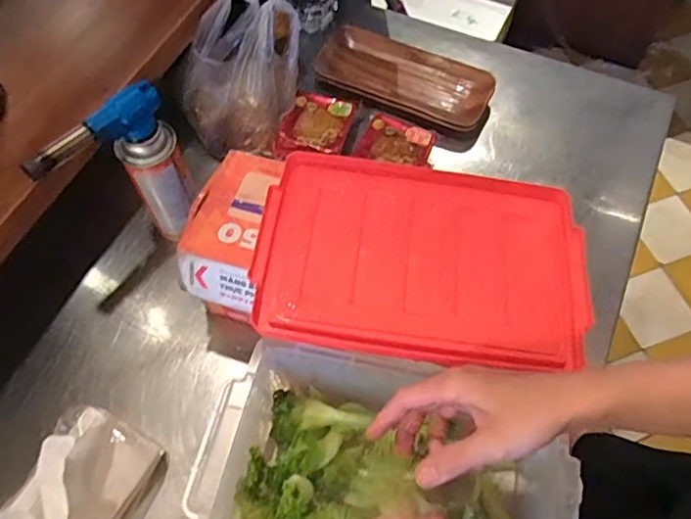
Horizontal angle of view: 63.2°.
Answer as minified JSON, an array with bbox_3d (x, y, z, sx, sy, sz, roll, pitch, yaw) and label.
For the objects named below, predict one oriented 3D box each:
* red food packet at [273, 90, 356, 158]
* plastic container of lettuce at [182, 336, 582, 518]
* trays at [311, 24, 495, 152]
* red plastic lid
[{"bbox_3d":[-0.043,-0.192,0.798,0.095,0.022,0.108,11,62,7],"label":"red food packet"},{"bbox_3d":[0.031,0.216,0.540,0.340,0.119,0.203,11,62,7],"label":"plastic container of lettuce"},{"bbox_3d":[0.091,-0.270,0.859,0.271,0.037,0.135,26,65,14],"label":"trays"},{"bbox_3d":[0.076,-0.005,0.561,0.314,0.027,0.210,7,62,5],"label":"red plastic lid"}]

